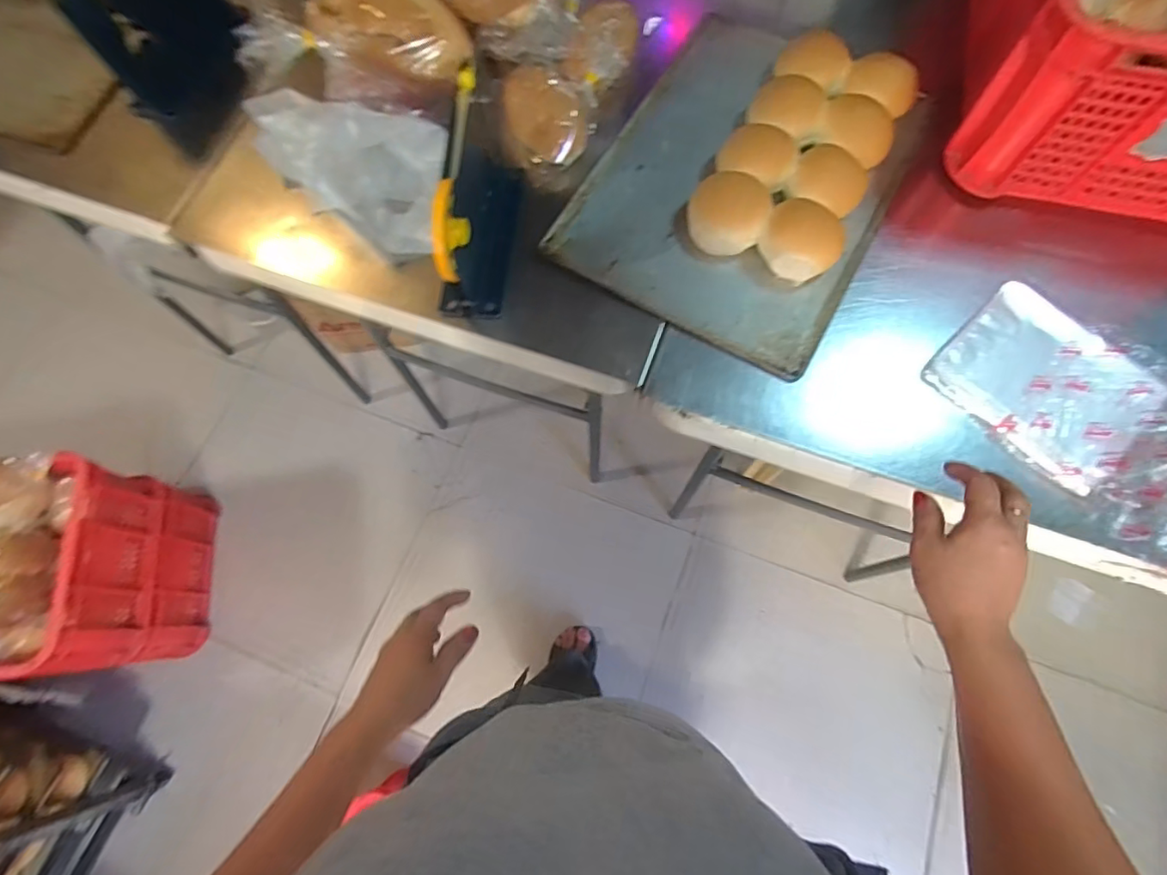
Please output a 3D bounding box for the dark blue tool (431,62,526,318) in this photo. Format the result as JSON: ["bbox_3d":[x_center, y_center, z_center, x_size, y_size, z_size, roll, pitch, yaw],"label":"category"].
[{"bbox_3d":[-0.113,-0.254,0.575,0.060,0.142,0.223,8,71,4],"label":"dark blue tool"}]

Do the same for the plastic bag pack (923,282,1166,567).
[{"bbox_3d":[0.521,-0.023,0.530,0.173,0.051,0.306,-39,75,-11],"label":"plastic bag pack"}]

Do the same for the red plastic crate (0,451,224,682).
[{"bbox_3d":[-1.087,0.271,1.028,0.525,0.411,0.346,-7,71,-1],"label":"red plastic crate"}]

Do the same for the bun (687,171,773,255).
[{"bbox_3d":[0.163,-0.251,0.614,0.086,0.046,0.075,8,71,4],"label":"bun"}]

